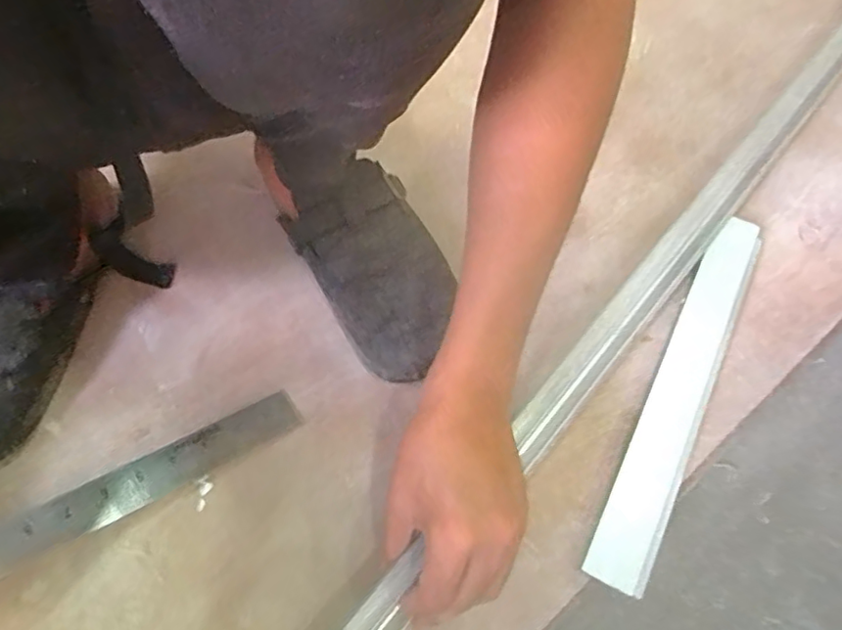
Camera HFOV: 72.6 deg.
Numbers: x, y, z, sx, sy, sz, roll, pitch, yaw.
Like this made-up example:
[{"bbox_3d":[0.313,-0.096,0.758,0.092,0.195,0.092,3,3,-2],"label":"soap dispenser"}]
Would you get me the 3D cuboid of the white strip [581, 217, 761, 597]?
[{"bbox_3d":[0.210,0.053,0.457,0.043,0.012,0.334,23,68,17],"label":"white strip"}]

